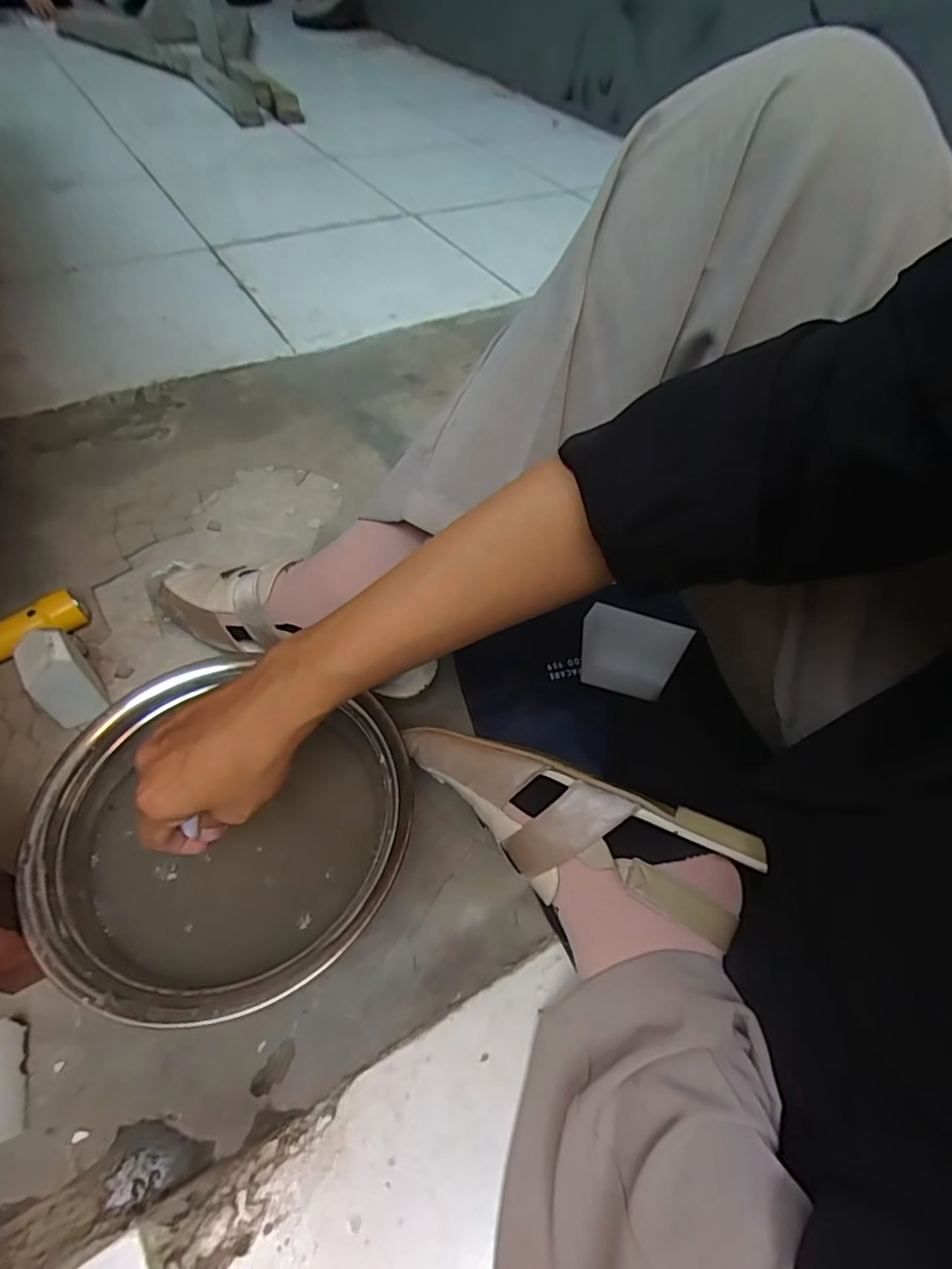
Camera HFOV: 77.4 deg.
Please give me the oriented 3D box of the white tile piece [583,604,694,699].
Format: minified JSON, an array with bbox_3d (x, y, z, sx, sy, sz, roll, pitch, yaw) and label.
[{"bbox_3d":[0.127,0.016,0.495,0.087,0.072,0.017,14,15,-6],"label":"white tile piece"}]

